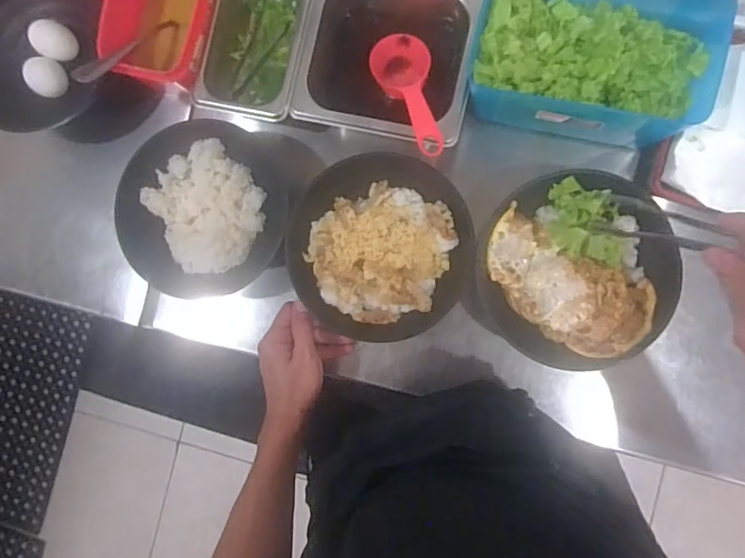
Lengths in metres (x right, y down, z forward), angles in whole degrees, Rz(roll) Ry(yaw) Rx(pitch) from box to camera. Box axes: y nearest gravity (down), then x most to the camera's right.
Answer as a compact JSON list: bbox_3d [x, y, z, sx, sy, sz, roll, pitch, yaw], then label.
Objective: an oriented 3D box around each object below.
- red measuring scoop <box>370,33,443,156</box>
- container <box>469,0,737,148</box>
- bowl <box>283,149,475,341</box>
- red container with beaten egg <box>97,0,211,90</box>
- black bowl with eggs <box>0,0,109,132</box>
[{"bbox_3d":[0.039,-0.190,0.544,0.061,0.038,0.151,-14,57,5],"label":"red measuring scoop"},{"bbox_3d":[0.209,-0.220,0.504,0.223,0.079,0.155,10,89,6],"label":"container"},{"bbox_3d":[0.009,-0.033,0.553,0.181,0.069,0.183,0,88,6],"label":"bowl"},{"bbox_3d":[-0.218,-0.286,0.569,0.102,0.067,0.161,13,89,7],"label":"red container with beaten egg"},{"bbox_3d":[-0.378,-0.254,0.614,0.163,0.074,0.176,0,88,6],"label":"black bowl with eggs"}]

